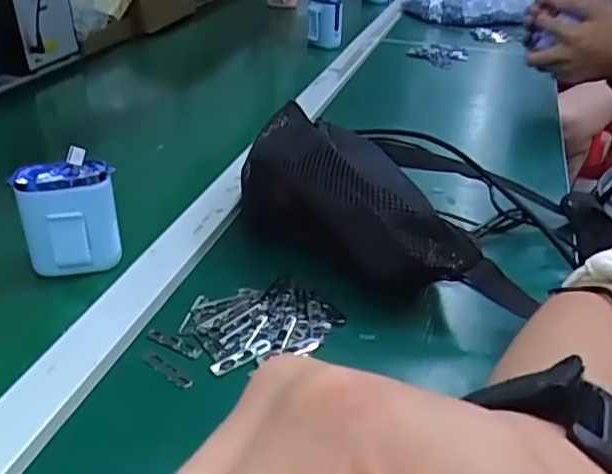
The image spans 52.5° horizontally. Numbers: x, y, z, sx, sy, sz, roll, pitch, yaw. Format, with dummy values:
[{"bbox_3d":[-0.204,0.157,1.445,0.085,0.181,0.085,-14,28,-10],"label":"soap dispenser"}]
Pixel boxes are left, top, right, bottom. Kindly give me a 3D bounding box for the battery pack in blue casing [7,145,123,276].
[{"bbox_3d":[-0.180,-0.016,0.473,0.069,0.082,0.041,-11,34,-21],"label":"battery pack in blue casing"}]

